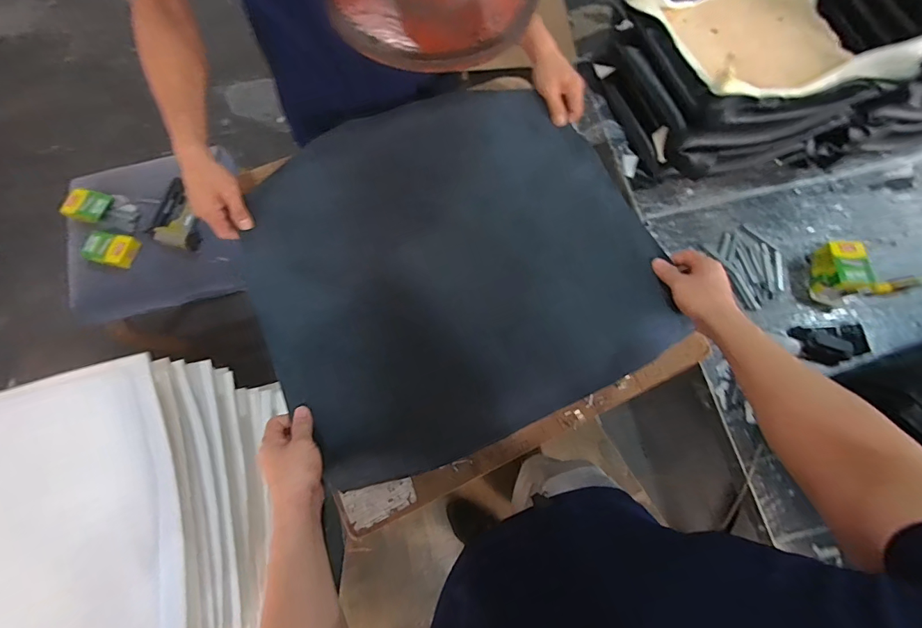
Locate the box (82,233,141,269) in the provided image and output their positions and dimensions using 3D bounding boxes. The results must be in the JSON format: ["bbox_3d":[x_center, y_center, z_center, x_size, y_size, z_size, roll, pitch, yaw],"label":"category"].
[{"bbox_3d":[-0.911,-0.169,1.070,0.111,0.040,0.084,8,71,1],"label":"box"}]

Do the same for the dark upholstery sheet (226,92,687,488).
[{"bbox_3d":[-0.029,-0.102,0.643,0.556,0.092,0.584,-26,74,-10],"label":"dark upholstery sheet"}]

